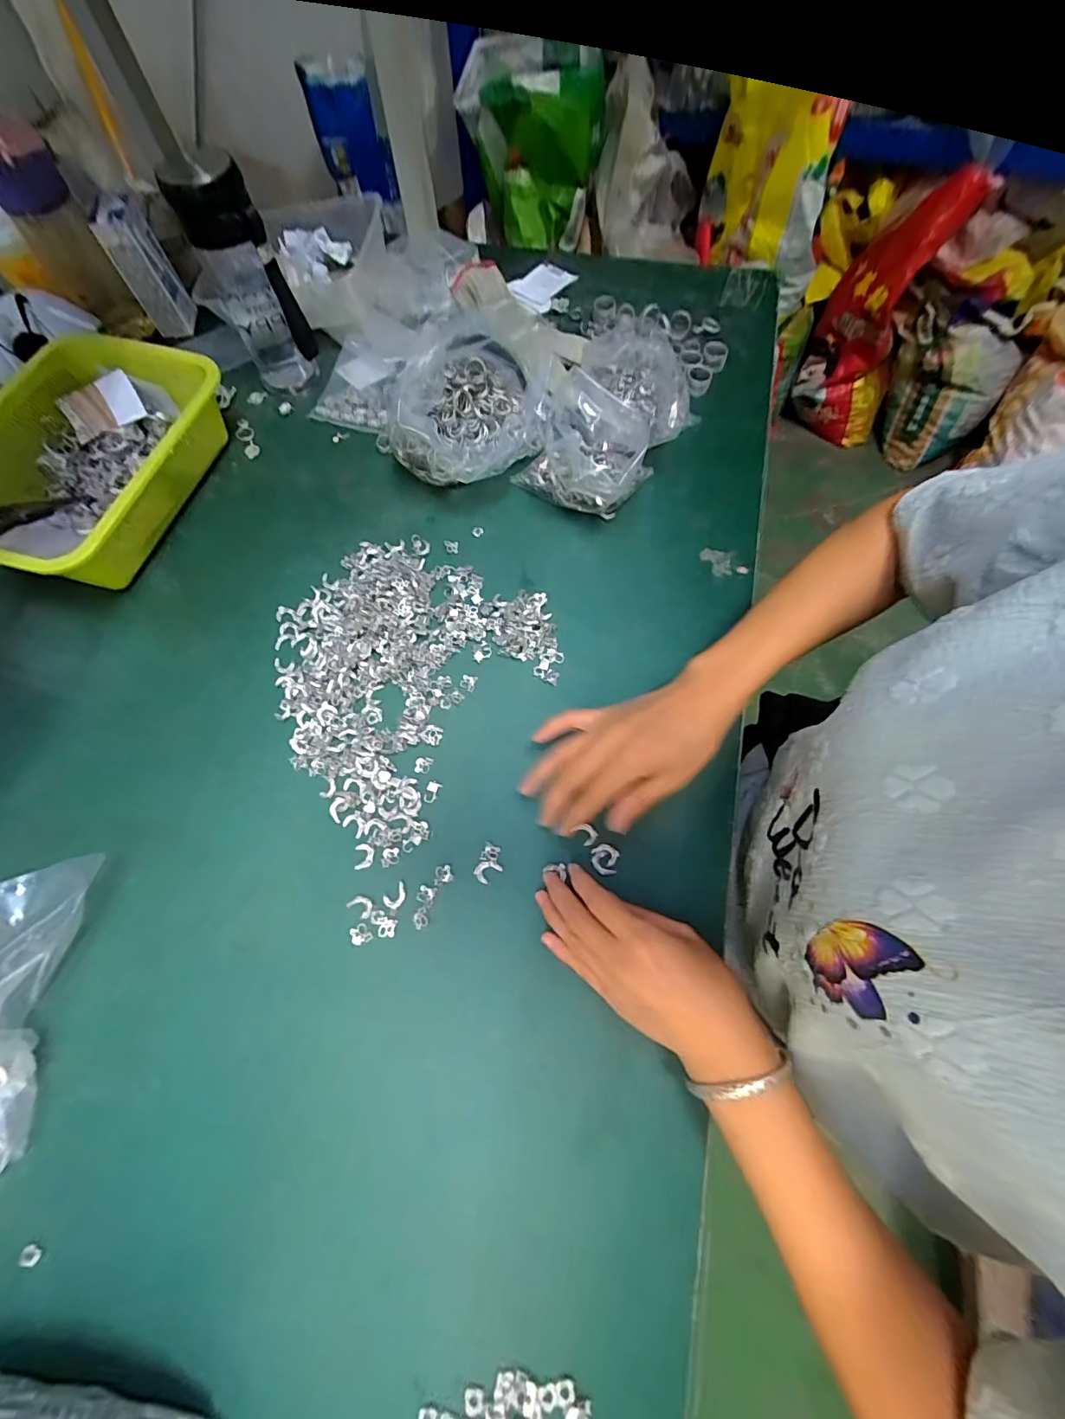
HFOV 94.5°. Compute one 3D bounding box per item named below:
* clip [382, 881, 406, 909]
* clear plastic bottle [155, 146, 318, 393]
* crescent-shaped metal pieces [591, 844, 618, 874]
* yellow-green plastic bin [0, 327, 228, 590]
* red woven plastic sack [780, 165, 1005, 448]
[{"bbox_3d":[-0.102,0.140,0.368,0.018,0.004,0.013,-38,73,-12],"label":"clip"},{"bbox_3d":[-0.283,-0.426,0.499,0.066,0.189,0.066,-29,71,-9],"label":"clear plastic bottle"},{"bbox_3d":[0.055,0.113,0.372,0.020,0.004,0.021,-1,69,2],"label":"crescent-shaped metal pieces"},{"bbox_3d":[-0.442,-0.238,0.488,0.176,0.077,0.263,15,70,7],"label":"yellow-green plastic bin"},{"bbox_3d":[0.917,-1.026,1.322,0.257,0.623,0.198,20,69,7],"label":"red woven plastic sack"}]

